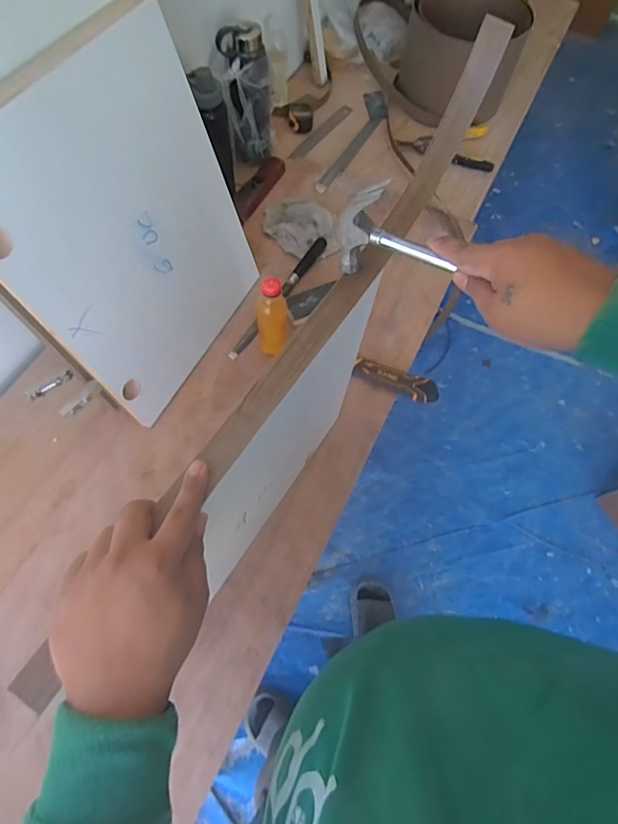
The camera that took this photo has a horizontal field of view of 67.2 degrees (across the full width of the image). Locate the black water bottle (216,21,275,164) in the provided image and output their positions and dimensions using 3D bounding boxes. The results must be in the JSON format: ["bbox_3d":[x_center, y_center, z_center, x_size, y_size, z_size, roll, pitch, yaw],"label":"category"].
[{"bbox_3d":[-0.128,-0.659,0.982,0.101,0.233,0.080,-4,67,-5],"label":"black water bottle"}]

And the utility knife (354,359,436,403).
[{"bbox_3d":[0.161,-0.061,0.857,0.159,0.018,0.049,25,68,8],"label":"utility knife"}]

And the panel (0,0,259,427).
[{"bbox_3d":[-0.236,-0.248,0.682,0.016,0.447,0.380,20,65,24],"label":"panel"}]

